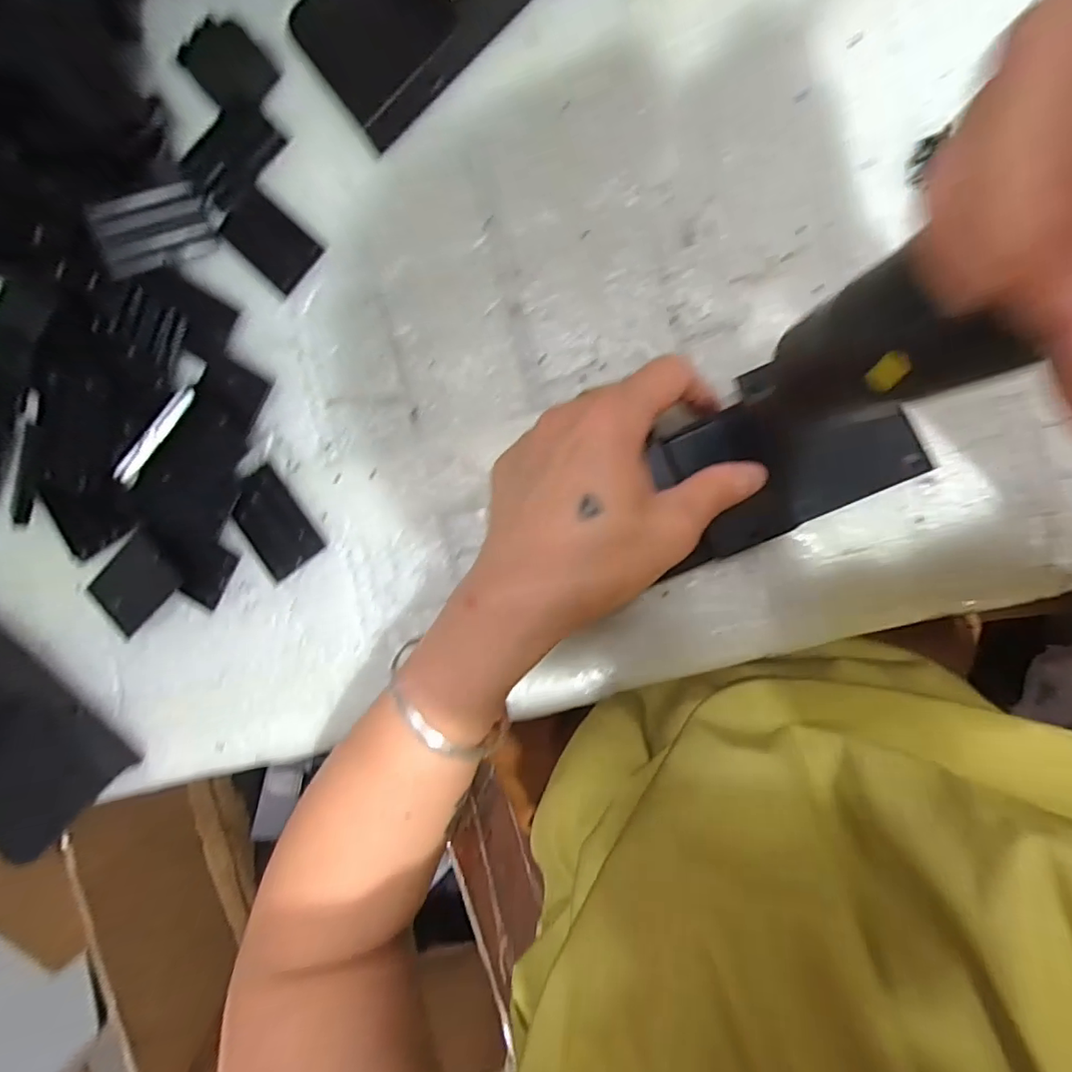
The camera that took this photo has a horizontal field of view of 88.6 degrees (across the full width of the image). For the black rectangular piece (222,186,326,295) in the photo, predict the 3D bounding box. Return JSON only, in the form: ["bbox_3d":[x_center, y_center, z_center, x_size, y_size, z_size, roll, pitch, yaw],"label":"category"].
[{"bbox_3d":[-0.138,-0.154,0.284,0.051,0.004,0.031,43,96,5],"label":"black rectangular piece"}]

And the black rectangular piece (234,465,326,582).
[{"bbox_3d":[-0.137,-0.007,0.284,0.030,0.008,0.053,-34,87,7],"label":"black rectangular piece"}]

